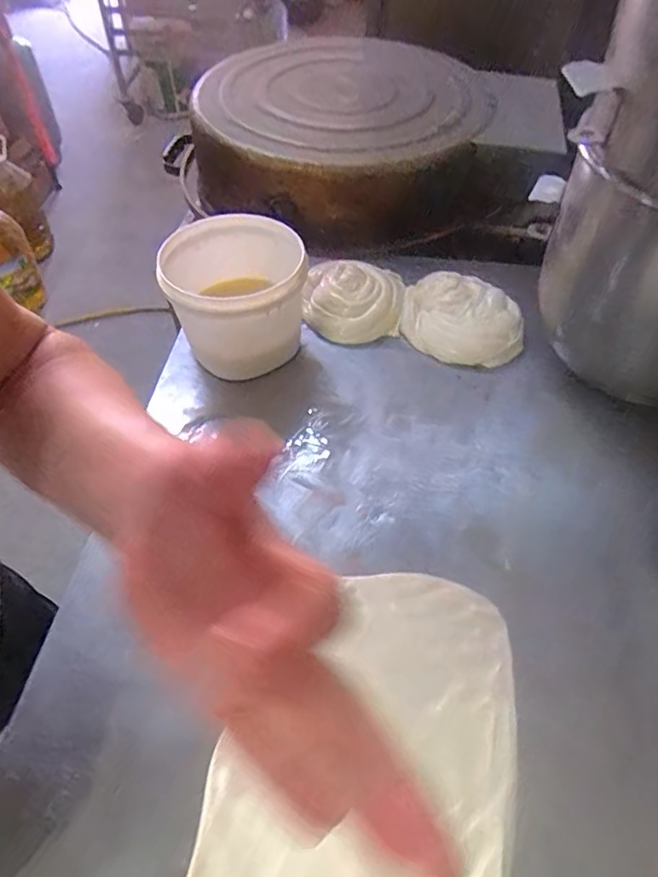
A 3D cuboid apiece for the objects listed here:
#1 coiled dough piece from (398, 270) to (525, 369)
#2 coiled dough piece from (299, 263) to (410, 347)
[{"bbox_3d":[0.199,-0.181,0.862,0.178,0.051,0.158,14,54,11],"label":"coiled dough piece"},{"bbox_3d":[0.036,-0.208,0.873,0.152,0.062,0.139,7,53,5],"label":"coiled dough piece"}]

